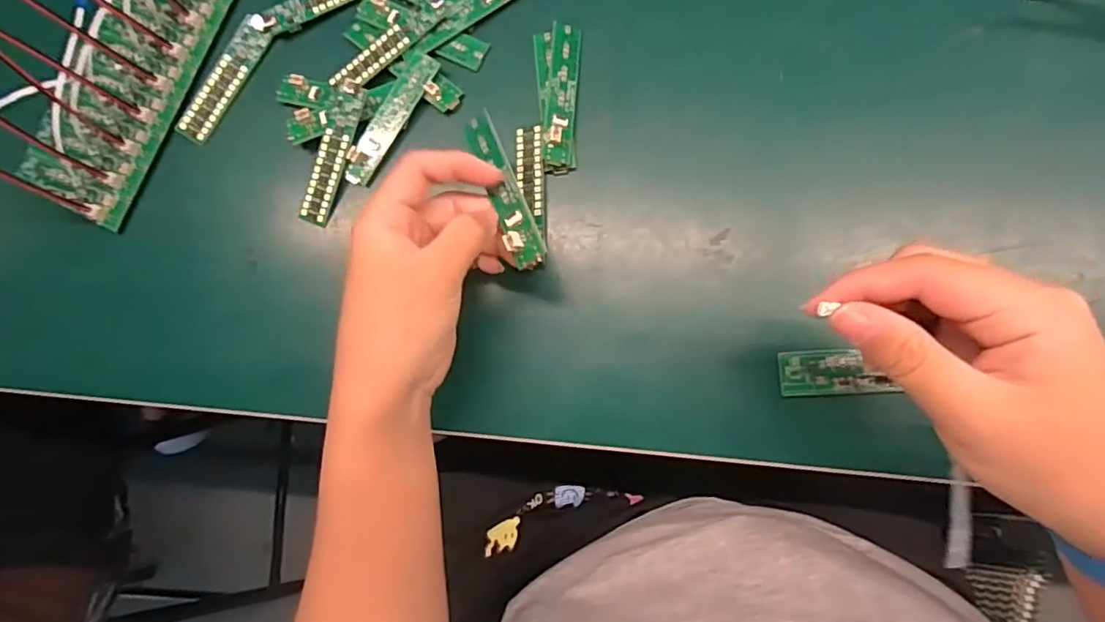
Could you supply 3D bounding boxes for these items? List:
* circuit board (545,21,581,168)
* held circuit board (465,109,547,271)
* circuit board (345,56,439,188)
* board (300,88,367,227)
[{"bbox_3d":[0.007,-0.123,0.328,0.018,0.010,0.084,9,79,-23],"label":"circuit board"},{"bbox_3d":[-0.024,-0.061,0.282,0.016,0.008,0.086,-23,74,4],"label":"held circuit board"},{"bbox_3d":[-0.095,-0.113,0.337,0.018,0.004,0.084,31,89,7],"label":"circuit board"},{"bbox_3d":[-0.129,-0.090,0.339,0.018,0.005,0.080,18,98,-5],"label":"board"}]

